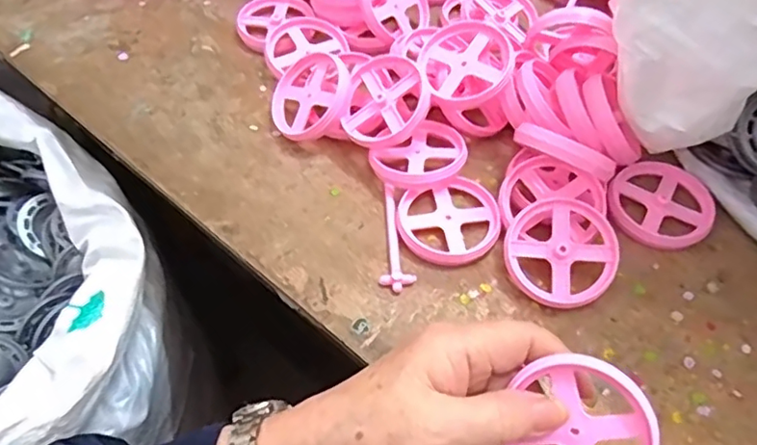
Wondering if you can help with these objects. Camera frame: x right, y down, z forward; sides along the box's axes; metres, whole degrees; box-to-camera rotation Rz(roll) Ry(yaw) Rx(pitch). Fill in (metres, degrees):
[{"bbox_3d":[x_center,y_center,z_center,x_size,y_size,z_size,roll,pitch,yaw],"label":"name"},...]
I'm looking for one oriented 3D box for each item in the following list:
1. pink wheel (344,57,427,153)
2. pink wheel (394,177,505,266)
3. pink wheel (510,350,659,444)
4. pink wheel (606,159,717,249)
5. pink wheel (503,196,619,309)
[{"bbox_3d":[0.006,-0.082,0.386,0.057,0.011,0.064,6,80,31],"label":"pink wheel"},{"bbox_3d":[0.046,-0.001,0.364,0.065,0.006,0.058,-15,57,-10],"label":"pink wheel"},{"bbox_3d":[0.086,0.090,0.249,0.061,0.005,0.062,45,105,19],"label":"pink wheel"},{"bbox_3d":[0.185,-0.014,0.375,0.063,0.008,0.065,0,55,0],"label":"pink wheel"},{"bbox_3d":[0.108,0.017,0.340,0.063,0.006,0.064,-1,75,3],"label":"pink wheel"}]

